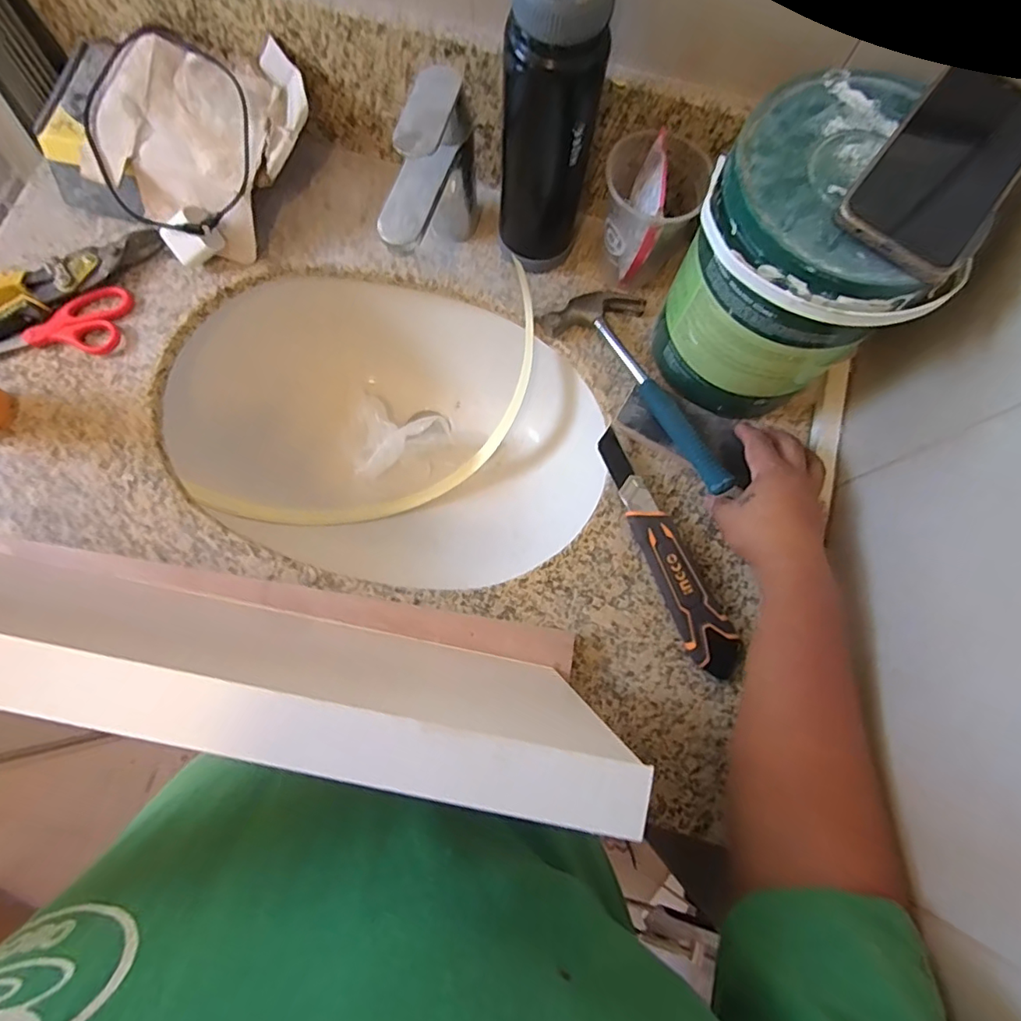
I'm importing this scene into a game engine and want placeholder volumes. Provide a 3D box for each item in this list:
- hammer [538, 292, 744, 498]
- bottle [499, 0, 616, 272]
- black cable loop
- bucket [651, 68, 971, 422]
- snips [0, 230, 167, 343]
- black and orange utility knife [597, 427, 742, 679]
[{"bbox_3d":[0.136,-0.117,0.533,0.099,0.032,0.248,-28,70,-7],"label":"hammer"},{"bbox_3d":[0.031,-0.326,0.461,0.079,0.264,0.072,10,77,2],"label":"bottle"},{"bbox_3d":[-0.327,-0.360,0.521,0.173,0.036,0.166,0,97,3],"label":"black cable loop"},{"bbox_3d":[0.218,-0.186,0.458,0.163,0.213,0.159,0,76,-1],"label":"bucket"},{"bbox_3d":[-0.460,-0.223,0.542,0.228,0.027,0.064,-27,78,-7],"label":"snips"},{"bbox_3d":[0.146,0.036,0.505,0.045,0.023,0.241,-22,78,-6],"label":"black and orange utility knife"}]

